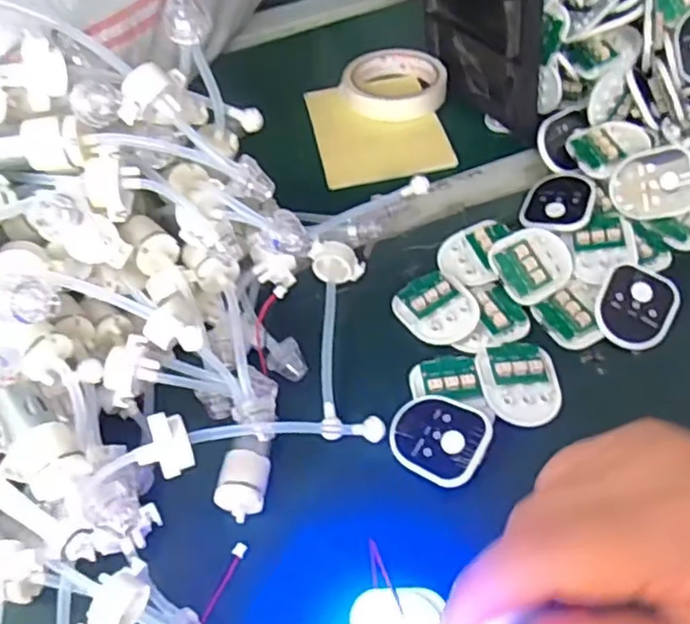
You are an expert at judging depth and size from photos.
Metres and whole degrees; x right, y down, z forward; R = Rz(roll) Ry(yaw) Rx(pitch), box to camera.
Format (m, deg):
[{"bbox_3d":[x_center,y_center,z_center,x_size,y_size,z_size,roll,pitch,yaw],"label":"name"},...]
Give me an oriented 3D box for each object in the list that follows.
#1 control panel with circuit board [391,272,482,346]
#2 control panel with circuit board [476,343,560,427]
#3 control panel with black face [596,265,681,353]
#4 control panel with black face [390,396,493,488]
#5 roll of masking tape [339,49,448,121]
[{"bbox_3d":[0.064,-0.004,0.451,0.049,0.009,0.054,-25,55,-14],"label":"control panel with circuit board"},{"bbox_3d":[0.111,0.044,0.416,0.048,0.007,0.055,-8,52,-2],"label":"control panel with circuit board"},{"bbox_3d":[0.197,-0.003,0.444,0.050,0.006,0.059,30,79,6],"label":"control panel with black face"},{"bbox_3d":[0.056,0.074,0.393,0.057,0.006,0.049,25,71,35],"label":"control panel with black face"},{"bbox_3d":[0.045,-0.213,0.609,0.088,0.017,0.091,-2,52,3],"label":"roll of masking tape"}]

